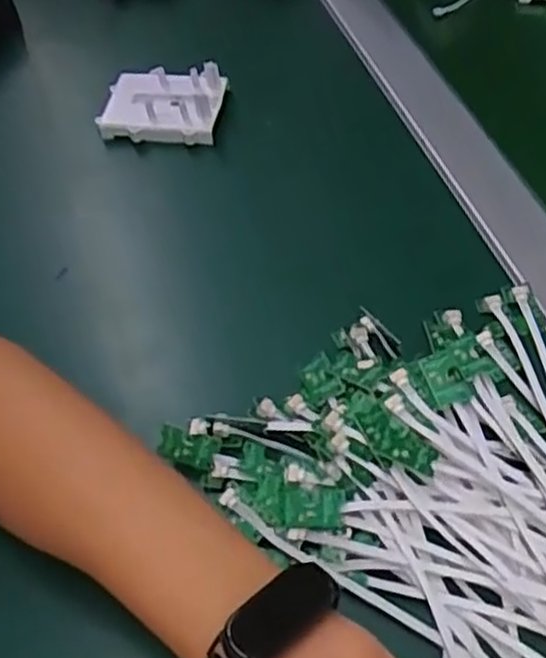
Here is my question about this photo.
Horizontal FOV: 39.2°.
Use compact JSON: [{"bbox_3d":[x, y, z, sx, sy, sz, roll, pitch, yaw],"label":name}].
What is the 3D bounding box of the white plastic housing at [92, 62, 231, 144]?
[{"bbox_3d":[-0.078,-0.161,0.540,0.085,0.025,0.056,3,53,8],"label":"white plastic housing"}]

